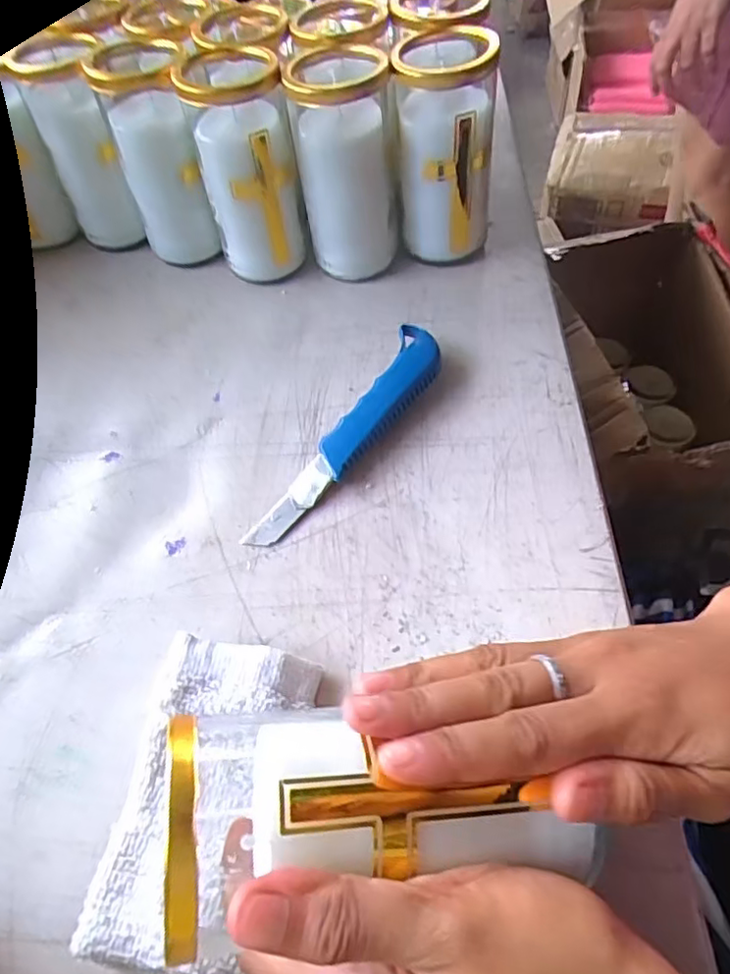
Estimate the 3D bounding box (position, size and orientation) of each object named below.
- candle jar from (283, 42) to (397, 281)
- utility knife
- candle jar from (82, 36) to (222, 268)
[{"bbox_3d":[-0.014,-0.224,0.429,0.062,0.134,0.068,-2,54,3],"label":"candle jar"},{"bbox_3d":[-0.005,-0.034,0.367,0.036,0.023,0.177,25,60,21],"label":"utility knife"},{"bbox_3d":[-0.151,-0.245,0.454,0.058,0.138,0.067,-10,54,-2],"label":"candle jar"}]

